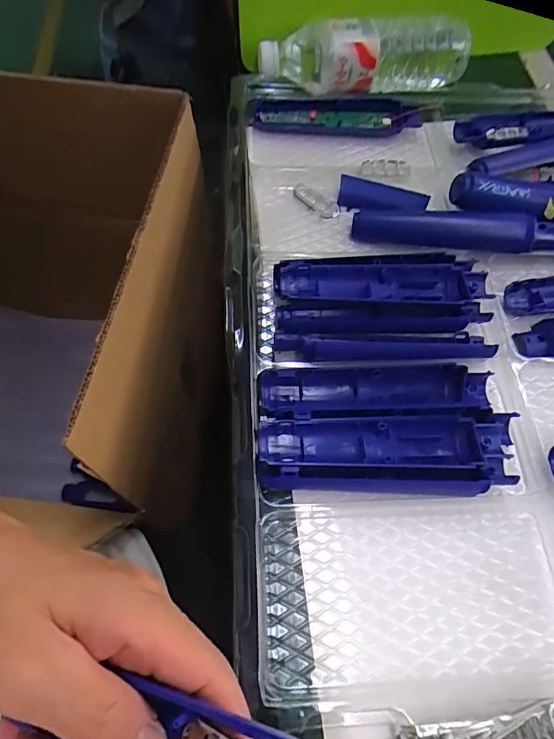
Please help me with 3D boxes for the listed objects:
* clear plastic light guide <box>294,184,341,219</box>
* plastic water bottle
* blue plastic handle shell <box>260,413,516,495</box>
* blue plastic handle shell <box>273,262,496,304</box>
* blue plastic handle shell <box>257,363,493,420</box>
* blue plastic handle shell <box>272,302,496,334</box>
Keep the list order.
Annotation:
[{"bbox_3d":[0.038,-0.159,0.446,0.050,0.005,0.022,42,69,17],"label":"clear plastic light guide"},{"bbox_3d":[0.086,-0.326,0.492,0.222,0.068,0.064,-11,64,-8],"label":"plastic water bottle"},{"bbox_3d":[0.075,0.061,0.323,0.174,0.028,0.053,-1,63,-3],"label":"blue plastic handle shell"},{"bbox_3d":[0.081,-0.066,0.373,0.163,0.017,0.036,0,63,-3],"label":"blue plastic handle shell"},{"bbox_3d":[0.071,0.017,0.343,0.167,0.026,0.040,-3,63,-4],"label":"blue plastic handle shell"},{"bbox_3d":[0.082,-0.040,0.370,0.163,0.021,0.022,0,63,-2],"label":"blue plastic handle shell"}]

